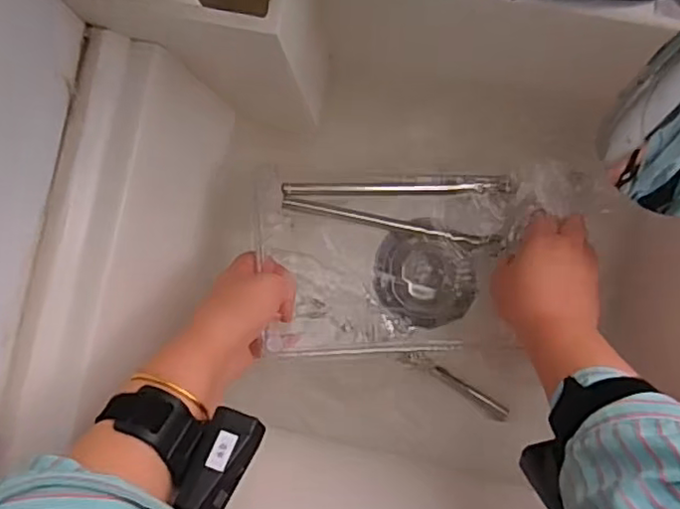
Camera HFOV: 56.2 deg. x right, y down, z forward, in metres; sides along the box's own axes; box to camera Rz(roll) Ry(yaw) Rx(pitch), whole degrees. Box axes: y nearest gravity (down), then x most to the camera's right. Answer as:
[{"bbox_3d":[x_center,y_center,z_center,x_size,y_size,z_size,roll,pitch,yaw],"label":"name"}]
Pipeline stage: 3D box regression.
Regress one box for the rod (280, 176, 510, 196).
[{"bbox_3d":[0.052,-0.062,0.593,0.208,0.007,0.013,-1,90,3],"label":"rod"}]

